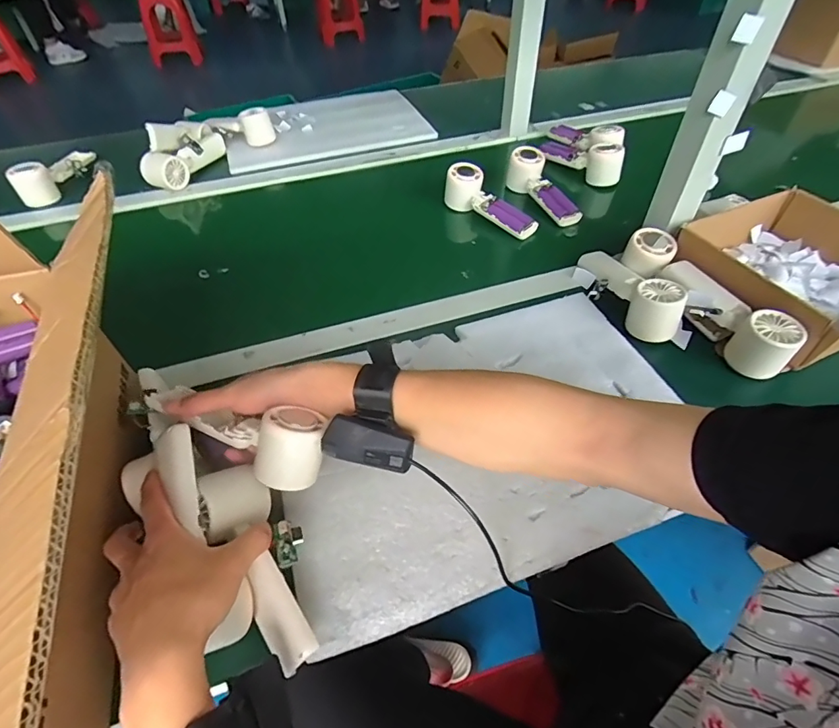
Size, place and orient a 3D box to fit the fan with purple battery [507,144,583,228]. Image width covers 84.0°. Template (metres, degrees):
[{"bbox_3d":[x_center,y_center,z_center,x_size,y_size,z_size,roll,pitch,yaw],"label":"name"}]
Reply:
[{"bbox_3d":[0.199,-0.288,0.759,0.053,0.057,0.170,-17,51,-13],"label":"fan with purple battery"}]

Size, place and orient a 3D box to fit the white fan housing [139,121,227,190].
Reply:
[{"bbox_3d":[-0.422,-0.388,0.841,0.071,0.091,0.176,14,50,13],"label":"white fan housing"}]

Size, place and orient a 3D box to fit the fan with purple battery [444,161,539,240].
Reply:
[{"bbox_3d":[0.112,-0.248,0.735,0.161,0.059,0.045,41,60,16],"label":"fan with purple battery"}]

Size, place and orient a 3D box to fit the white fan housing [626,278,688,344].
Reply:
[{"bbox_3d":[0.272,-0.064,0.540,0.049,0.050,0.055,7,49,7],"label":"white fan housing"}]

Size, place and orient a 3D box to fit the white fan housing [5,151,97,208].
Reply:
[{"bbox_3d":[-0.636,-0.338,0.824,0.047,0.070,0.167,9,50,9],"label":"white fan housing"}]

